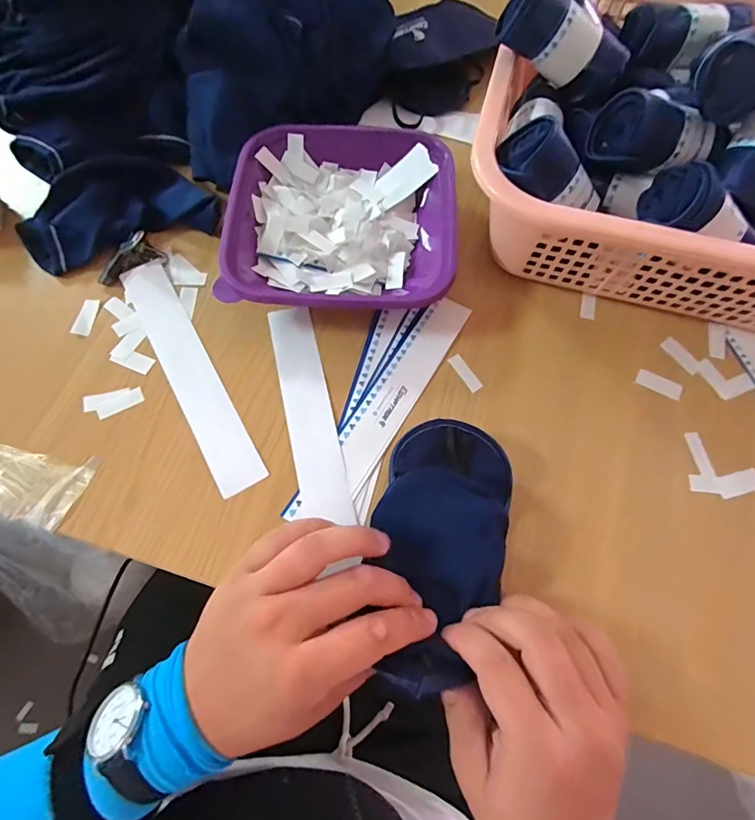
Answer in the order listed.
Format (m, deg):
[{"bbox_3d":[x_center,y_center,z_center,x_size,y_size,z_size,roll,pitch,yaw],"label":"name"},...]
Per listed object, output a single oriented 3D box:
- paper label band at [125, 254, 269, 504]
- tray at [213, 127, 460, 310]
[{"bbox_3d":[-0.148,-0.032,0.358,0.035,0.004,0.216,-29,73,-11],"label":"paper label band"},{"bbox_3d":[-0.029,-0.160,0.389,0.183,0.042,0.172,2,70,0],"label":"tray"}]

